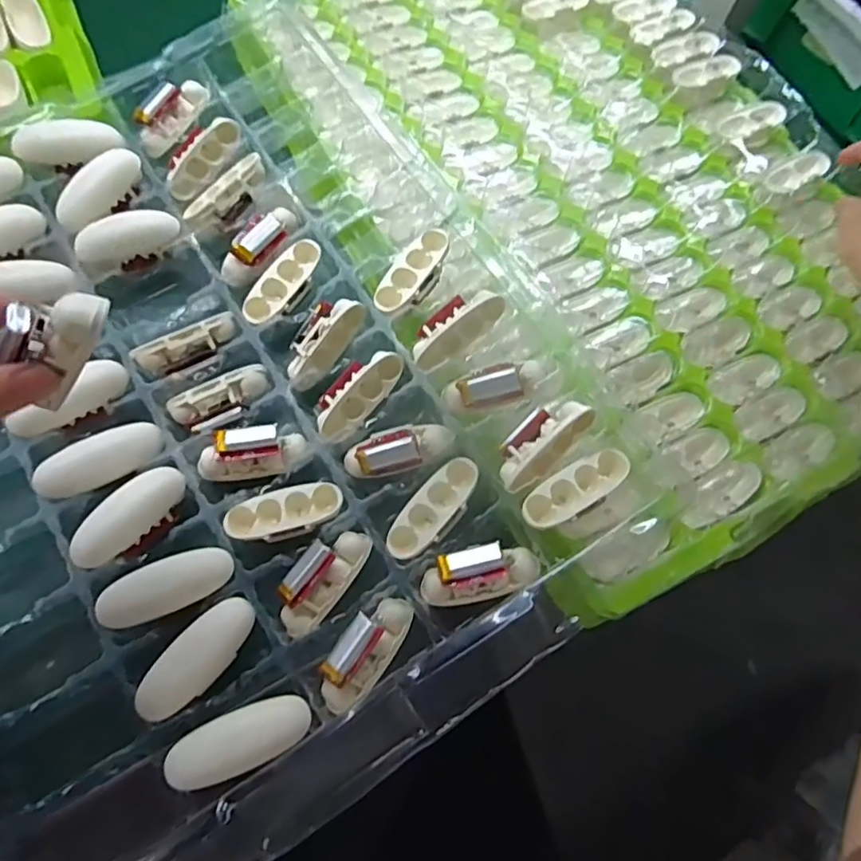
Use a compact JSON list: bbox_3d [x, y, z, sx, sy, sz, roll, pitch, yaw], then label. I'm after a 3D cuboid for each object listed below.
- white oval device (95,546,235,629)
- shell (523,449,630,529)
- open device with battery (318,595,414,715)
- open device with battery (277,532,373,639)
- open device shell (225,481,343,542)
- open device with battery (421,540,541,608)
[{"bbox_3d":[-0.137,0.080,0.314,0.067,0.016,0.025,-19,70,-15],"label":"white oval device"},{"bbox_3d":[0.079,0.034,0.332,0.064,0.016,0.025,-29,73,-19],"label":"shell"},{"bbox_3d":[-0.034,0.113,0.315,0.025,0.016,0.063,37,66,9],"label":"open device with battery"},{"bbox_3d":[-0.060,0.081,0.333,0.029,0.019,0.063,35,66,8],"label":"open device with battery"},{"bbox_3d":[-0.082,0.046,0.342,0.063,0.011,0.026,-11,68,-13],"label":"open device shell"},{"bbox_3d":[0.026,0.077,0.328,0.062,0.030,0.014,-14,24,4],"label":"open device with battery"}]

